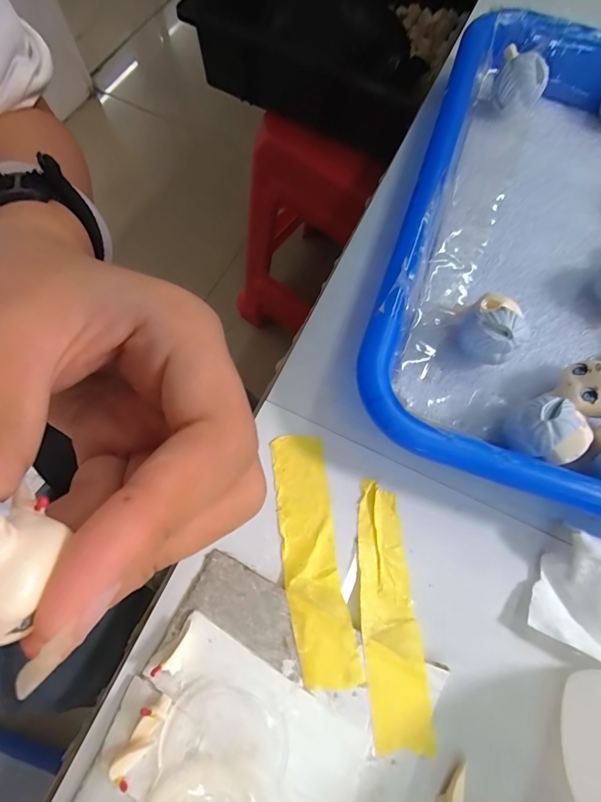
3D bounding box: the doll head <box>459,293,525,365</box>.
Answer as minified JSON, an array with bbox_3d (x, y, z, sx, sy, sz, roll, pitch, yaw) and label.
[{"bbox_3d":[0.074,-0.026,0.141,0.020,0.026,0.017,36,74,9],"label":"doll head"}]

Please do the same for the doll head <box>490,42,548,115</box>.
[{"bbox_3d":[0.110,-0.160,0.186,0.025,0.024,0.017,32,74,7],"label":"doll head"}]

